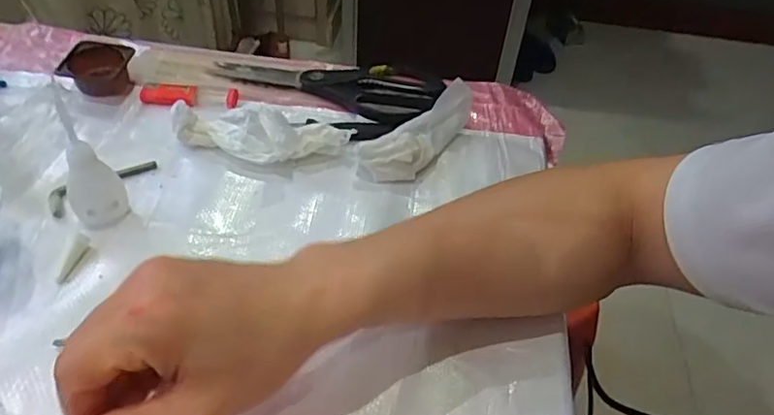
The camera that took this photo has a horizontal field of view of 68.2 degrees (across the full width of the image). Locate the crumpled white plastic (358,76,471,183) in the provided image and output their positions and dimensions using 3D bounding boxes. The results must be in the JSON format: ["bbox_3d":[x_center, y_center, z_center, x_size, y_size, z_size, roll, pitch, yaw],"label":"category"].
[{"bbox_3d":[0.031,-0.064,0.480,0.038,0.033,0.136,31,51,24],"label":"crumpled white plastic"}]

